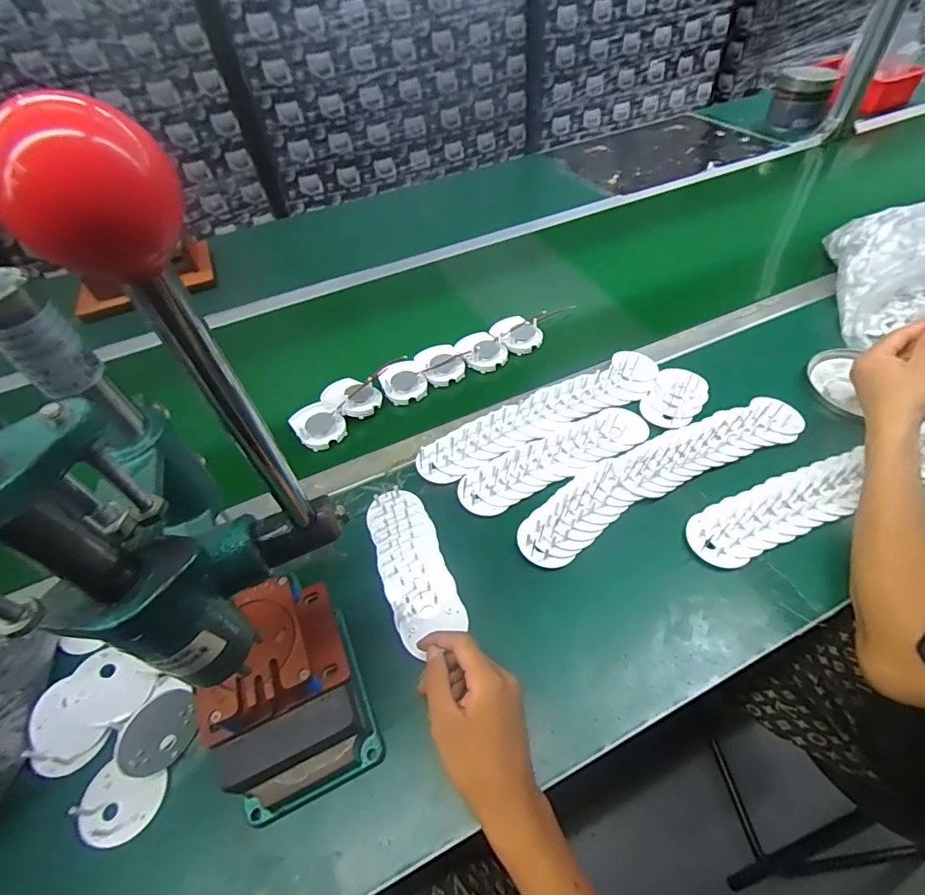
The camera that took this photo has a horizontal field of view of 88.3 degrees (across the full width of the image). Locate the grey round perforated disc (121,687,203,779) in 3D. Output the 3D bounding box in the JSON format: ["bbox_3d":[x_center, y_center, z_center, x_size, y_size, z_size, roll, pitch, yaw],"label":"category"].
[{"bbox_3d":[-0.238,0.226,0.378,0.004,0.064,0.058,8,47,31],"label":"grey round perforated disc"}]

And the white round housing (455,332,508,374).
[{"bbox_3d":[0.026,-0.144,0.700,0.061,0.023,0.078,-30,53,-19],"label":"white round housing"}]

